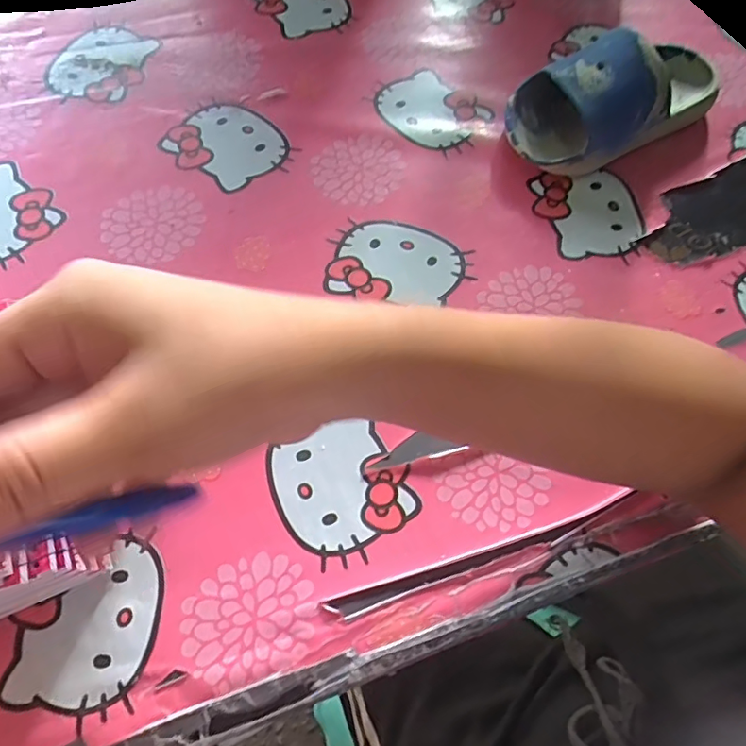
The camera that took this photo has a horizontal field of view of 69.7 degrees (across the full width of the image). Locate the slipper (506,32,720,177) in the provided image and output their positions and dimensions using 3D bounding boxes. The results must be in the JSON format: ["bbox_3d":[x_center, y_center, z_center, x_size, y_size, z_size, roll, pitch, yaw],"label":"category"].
[{"bbox_3d":[0.179,-0.202,0.384,0.170,0.060,0.078,-22,70,-12],"label":"slipper"}]

